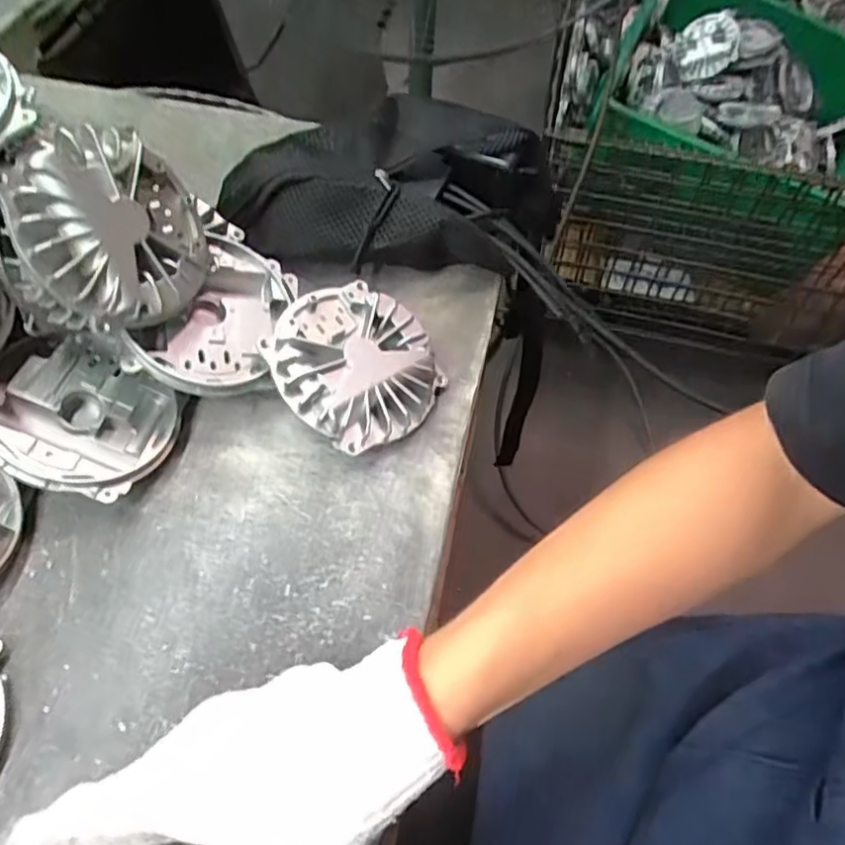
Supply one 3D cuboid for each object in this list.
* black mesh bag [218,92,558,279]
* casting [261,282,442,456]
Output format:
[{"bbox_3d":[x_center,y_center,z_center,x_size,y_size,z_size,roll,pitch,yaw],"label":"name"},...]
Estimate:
[{"bbox_3d":[-0.027,-0.182,0.508,0.245,0.067,0.129,-3,58,-4],"label":"black mesh bag"},{"bbox_3d":[-0.044,-0.036,0.431,0.105,0.032,0.105,9,63,-18],"label":"casting"}]

